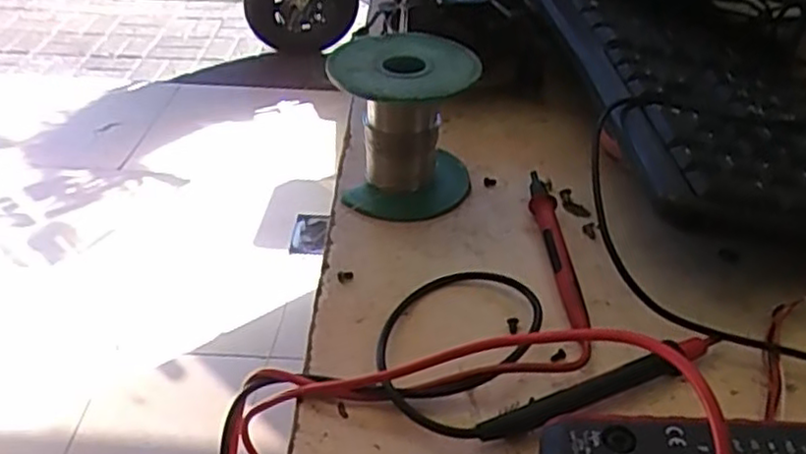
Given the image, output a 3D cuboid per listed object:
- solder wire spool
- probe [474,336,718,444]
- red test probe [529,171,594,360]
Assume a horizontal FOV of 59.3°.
[{"bbox_3d":[0.001,-0.049,0.342,0.062,0.070,0.062,2,38,-1],"label":"solder wire spool"},{"bbox_3d":[0.073,0.057,0.253,0.104,0.009,0.009,-14,41,-21],"label":"probe"},{"bbox_3d":[0.067,0.012,0.307,0.013,0.010,0.112,2,38,-2],"label":"red test probe"}]

